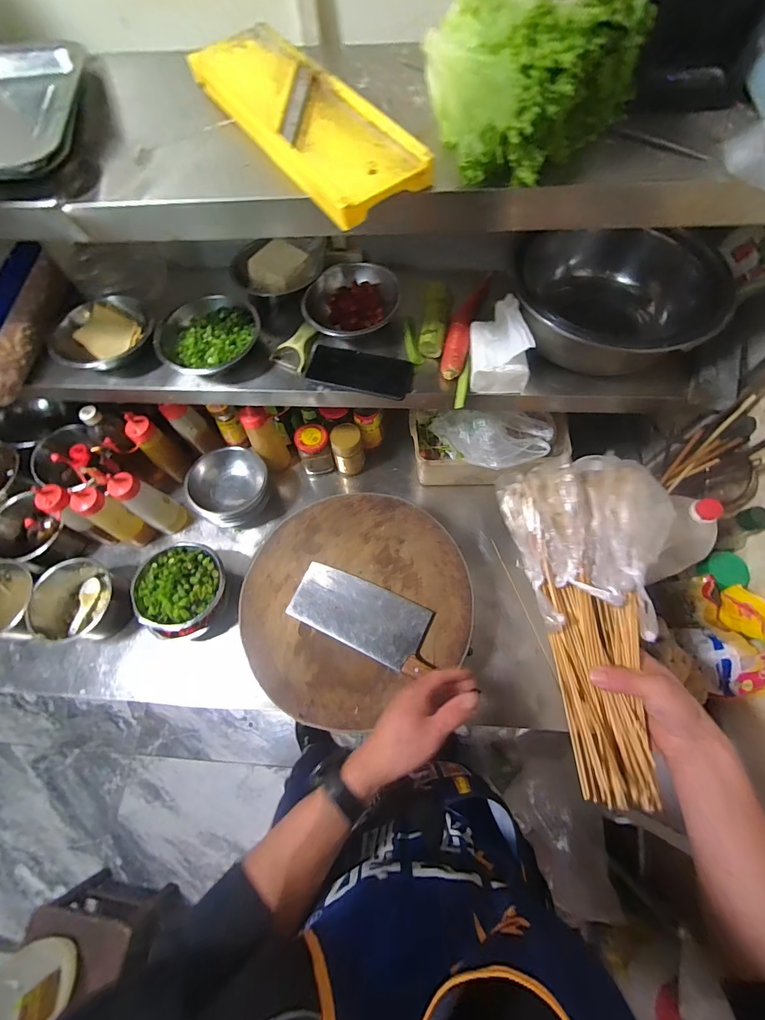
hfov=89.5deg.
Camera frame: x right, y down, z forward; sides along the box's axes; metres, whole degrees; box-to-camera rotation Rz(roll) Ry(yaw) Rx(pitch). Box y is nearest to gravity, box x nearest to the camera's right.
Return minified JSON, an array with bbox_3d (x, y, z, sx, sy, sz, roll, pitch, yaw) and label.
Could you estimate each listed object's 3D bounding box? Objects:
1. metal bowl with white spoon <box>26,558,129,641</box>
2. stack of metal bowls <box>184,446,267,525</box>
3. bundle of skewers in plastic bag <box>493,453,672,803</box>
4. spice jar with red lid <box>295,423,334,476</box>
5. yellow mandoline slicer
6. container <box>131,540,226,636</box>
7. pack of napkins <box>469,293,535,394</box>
[{"bbox_3d":[-0.572,0.176,0.741,0.142,0.108,0.141,-1,66,2],"label":"metal bowl with white spoon"},{"bbox_3d":[-0.321,-0.043,0.828,0.163,0.108,0.142,-19,67,-6],"label":"stack of metal bowls"},{"bbox_3d":[0.248,0.119,0.441,0.162,0.079,0.363,-3,78,1],"label":"bundle of skewers in plastic bag"},{"bbox_3d":[-0.149,-0.130,0.856,0.070,0.106,0.067,-1,66,2],"label":"spice jar with red lid"},{"bbox_3d":[-0.090,-0.412,0.400,0.104,0.026,0.343,-32,69,-11],"label":"yellow mandoline slicer"},{"bbox_3d":[-0.378,0.149,0.743,0.155,0.114,0.161,-1,66,2],"label":"container"},{"bbox_3d":[0.176,-0.248,0.583,0.081,0.093,0.105,0,66,3],"label":"pack of napkins"}]

